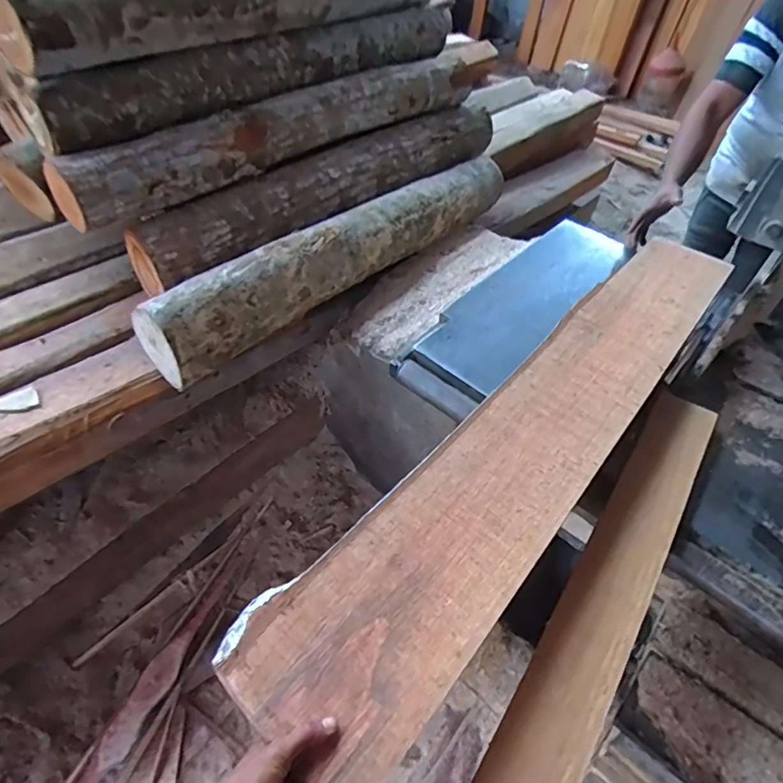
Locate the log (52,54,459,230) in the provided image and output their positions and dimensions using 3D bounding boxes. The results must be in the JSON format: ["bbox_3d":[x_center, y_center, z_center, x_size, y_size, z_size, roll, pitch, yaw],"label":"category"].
[{"bbox_3d":[-0.201,-0.614,1.141,1.069,0.118,0.100,-35,59,-29],"label":"log"}]

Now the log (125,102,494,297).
[{"bbox_3d":[-0.105,-0.550,1.269,0.140,0.126,1.123,38,57,26],"label":"log"}]

